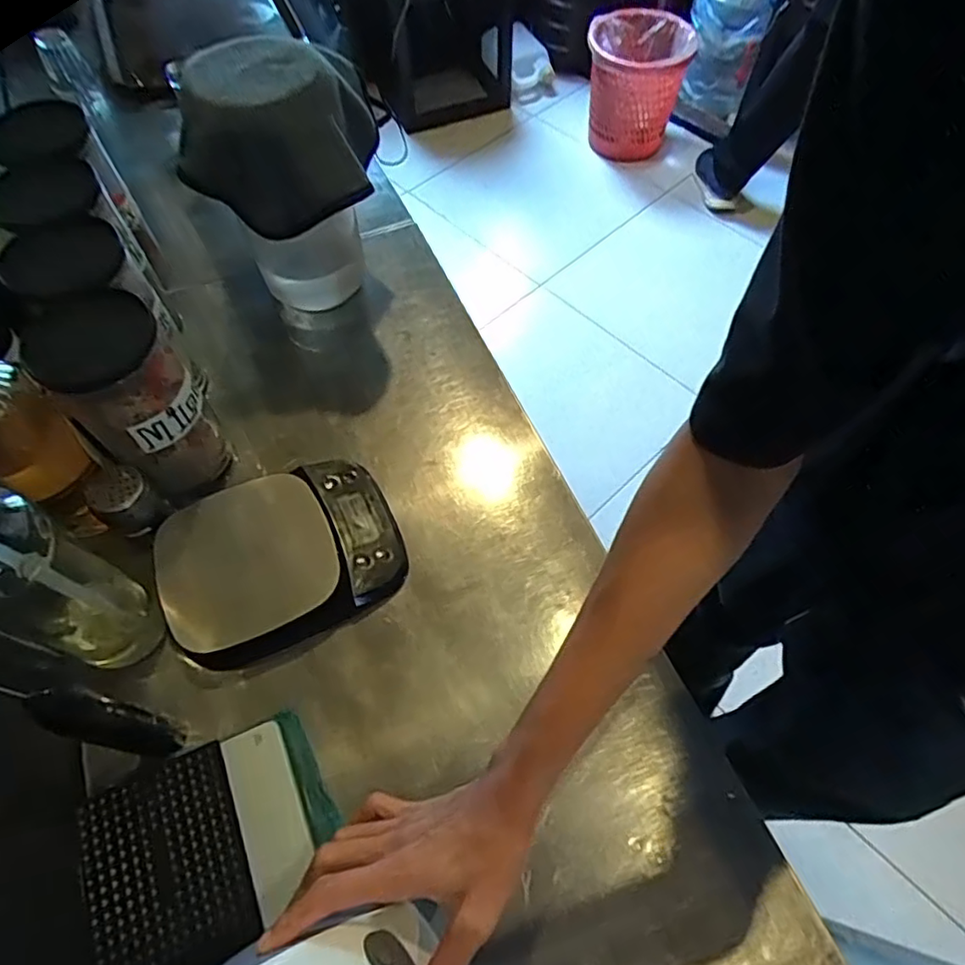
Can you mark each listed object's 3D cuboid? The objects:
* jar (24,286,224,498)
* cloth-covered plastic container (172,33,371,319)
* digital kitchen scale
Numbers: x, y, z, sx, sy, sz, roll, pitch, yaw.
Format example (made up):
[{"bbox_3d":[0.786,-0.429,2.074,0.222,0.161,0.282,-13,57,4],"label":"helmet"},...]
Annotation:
[{"bbox_3d":[-0.290,-0.071,0.513,0.083,0.169,0.096,-24,63,-13],"label":"jar"},{"bbox_3d":[-0.180,-0.289,0.612,0.134,0.253,0.168,2,61,1],"label":"cloth-covered plastic container"},{"bbox_3d":[-0.178,0.063,0.540,0.199,0.036,0.146,-25,64,-13],"label":"digital kitchen scale"}]

